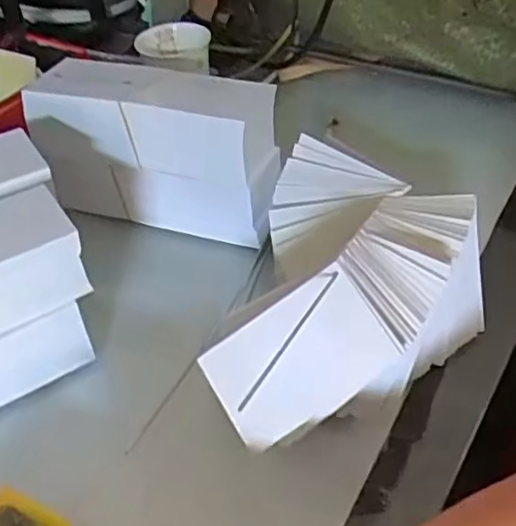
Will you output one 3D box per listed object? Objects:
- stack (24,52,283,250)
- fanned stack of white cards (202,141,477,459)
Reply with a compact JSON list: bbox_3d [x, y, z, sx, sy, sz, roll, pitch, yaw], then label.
[{"bbox_3d":[-0.083,-0.101,0.585,0.210,0.118,0.074,14,44,20],"label":"stack"},{"bbox_3d":[0.071,0.004,0.463,0.158,0.081,0.240,8,42,13],"label":"fanned stack of white cards"}]

